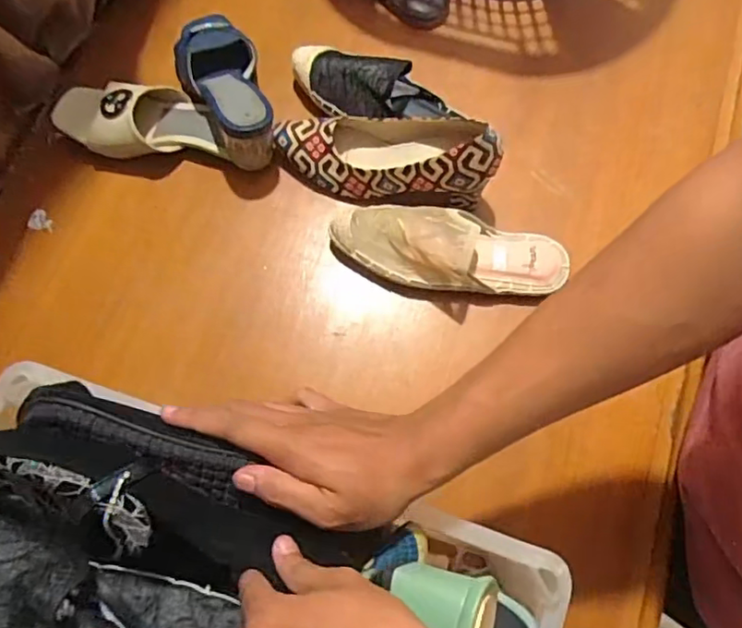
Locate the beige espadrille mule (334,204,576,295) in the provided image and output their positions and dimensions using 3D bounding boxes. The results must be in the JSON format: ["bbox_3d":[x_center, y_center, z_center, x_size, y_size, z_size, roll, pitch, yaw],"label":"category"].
[{"bbox_3d":[0.079,-0.066,0.603,0.239,0.058,0.078,10,72,4],"label":"beige espadrille mule"}]

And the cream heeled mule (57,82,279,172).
[{"bbox_3d":[-0.217,-0.209,0.646,0.229,0.069,0.084,8,72,4],"label":"cream heeled mule"}]

